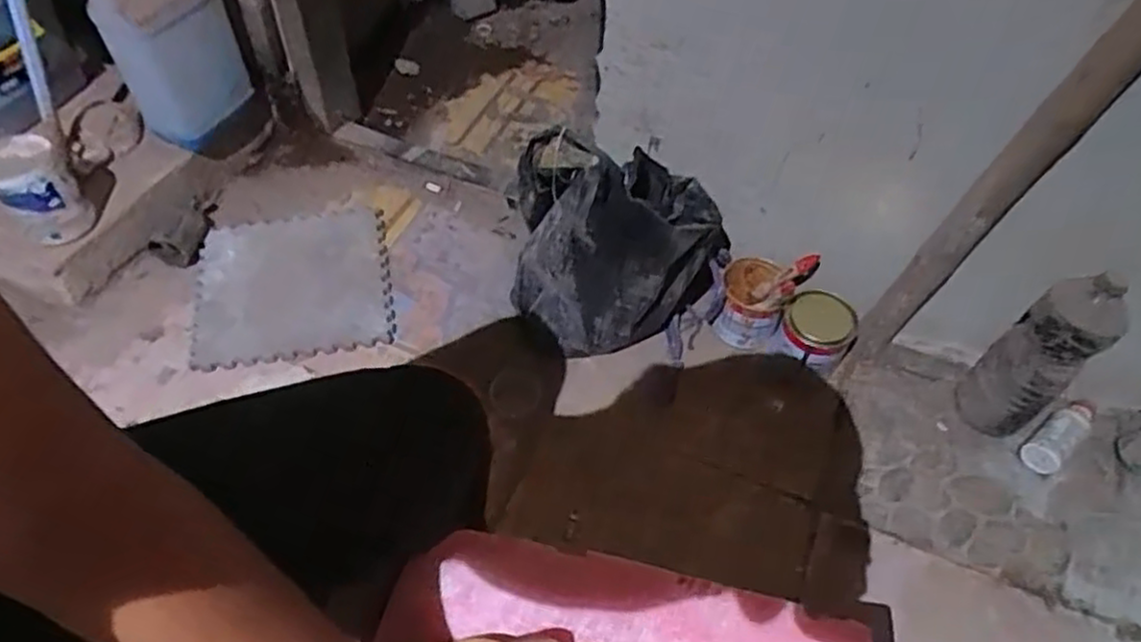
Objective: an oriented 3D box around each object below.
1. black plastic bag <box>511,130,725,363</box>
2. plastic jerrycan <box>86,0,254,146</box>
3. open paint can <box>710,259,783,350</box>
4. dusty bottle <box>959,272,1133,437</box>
[{"bbox_3d":[0.082,-0.095,1.057,0.316,0.344,0.137,0,53,-3],"label":"black plastic bag"},{"bbox_3d":[-0.626,-0.435,1.153,0.186,0.277,0.110,-22,57,-19],"label":"plastic jerrycan"},{"bbox_3d":[0.285,-0.029,1.158,0.095,0.107,0.116,13,53,6],"label":"open paint can"},{"bbox_3d":[0.642,0.050,0.998,0.086,0.289,0.106,-37,63,-27],"label":"dusty bottle"}]

